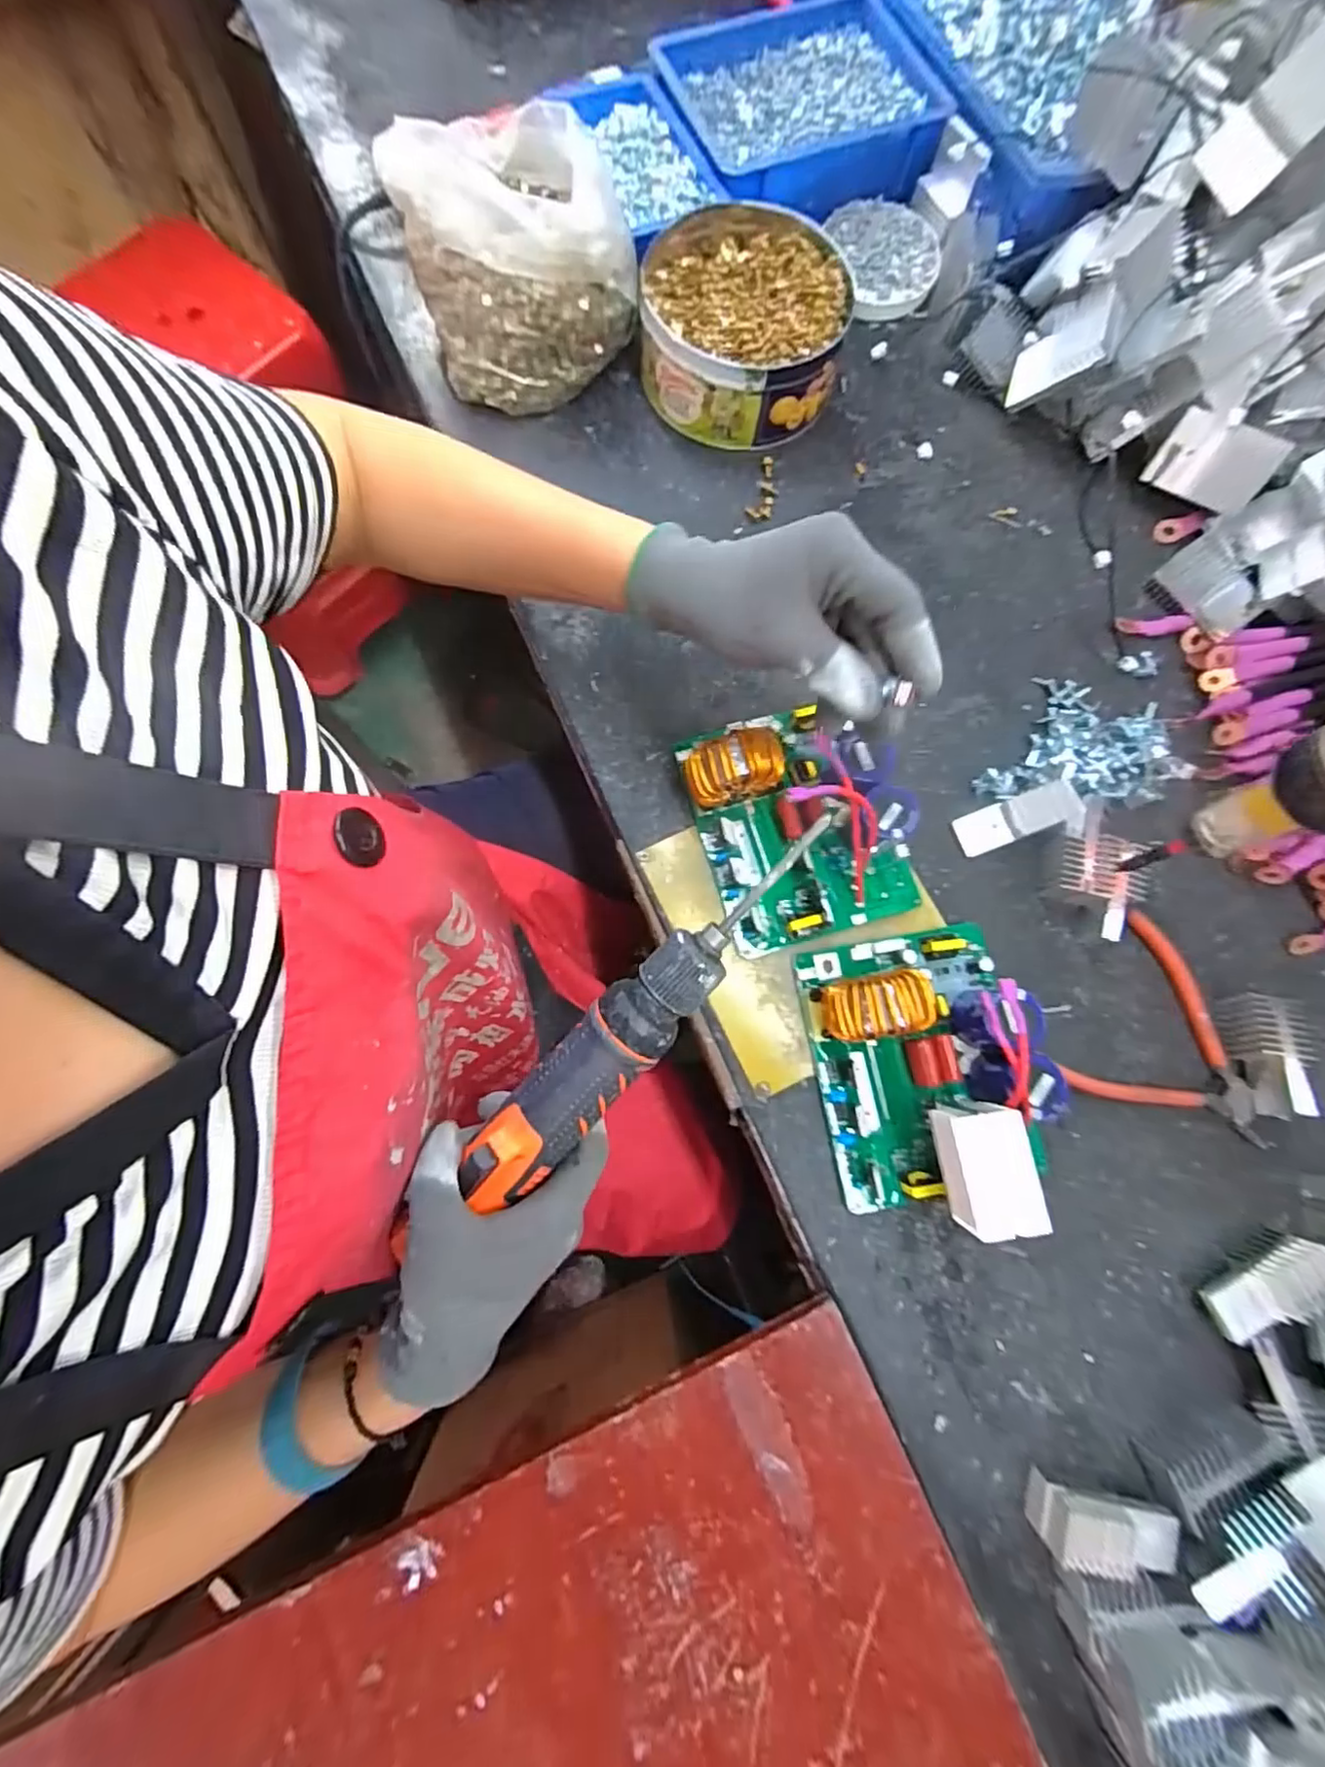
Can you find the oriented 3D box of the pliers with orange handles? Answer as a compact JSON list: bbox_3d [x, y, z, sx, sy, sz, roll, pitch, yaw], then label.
[{"bbox_3d":[0.320,0.087,0.388,0.123,0.010,0.115,17,78,3],"label":"pliers with orange handles"}]

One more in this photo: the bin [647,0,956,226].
[{"bbox_3d":[0.108,-0.610,0.492,0.193,0.049,0.160,-24,80,-6],"label":"bin"}]

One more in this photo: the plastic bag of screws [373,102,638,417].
[{"bbox_3d":[-0.103,-0.440,0.435,0.142,0.107,0.142,-22,79,-6],"label":"plastic bag of screws"}]

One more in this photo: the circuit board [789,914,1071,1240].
[{"bbox_3d":[0.155,0.097,0.349,0.123,0.071,0.162,-10,78,-3],"label":"circuit board"}]

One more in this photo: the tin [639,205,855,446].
[{"bbox_3d":[0.058,-0.408,0.462,0.144,0.058,0.148,0,78,-1],"label":"tin"}]

